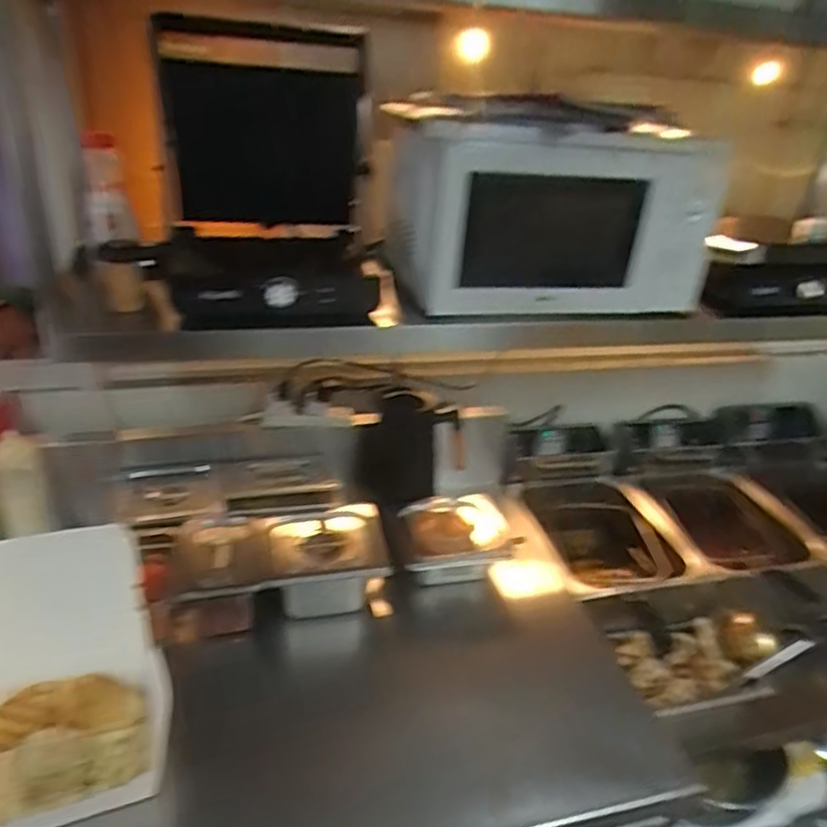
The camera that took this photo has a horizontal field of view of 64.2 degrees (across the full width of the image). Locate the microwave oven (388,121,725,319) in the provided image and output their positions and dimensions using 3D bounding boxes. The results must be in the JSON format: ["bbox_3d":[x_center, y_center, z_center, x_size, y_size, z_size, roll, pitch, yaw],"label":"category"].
[{"bbox_3d":[0.194,-0.311,1.027,0.429,0.246,0.290,-3,27,-14],"label":"microwave oven"}]

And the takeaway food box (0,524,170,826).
[{"bbox_3d":[-0.396,0.286,0.708,0.237,0.207,0.216,-8,29,-23],"label":"takeaway food box"}]

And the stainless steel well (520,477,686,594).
[{"bbox_3d":[0.358,0.254,1.251,0.227,0.124,0.315,-2,27,-12],"label":"stainless steel well"}]

